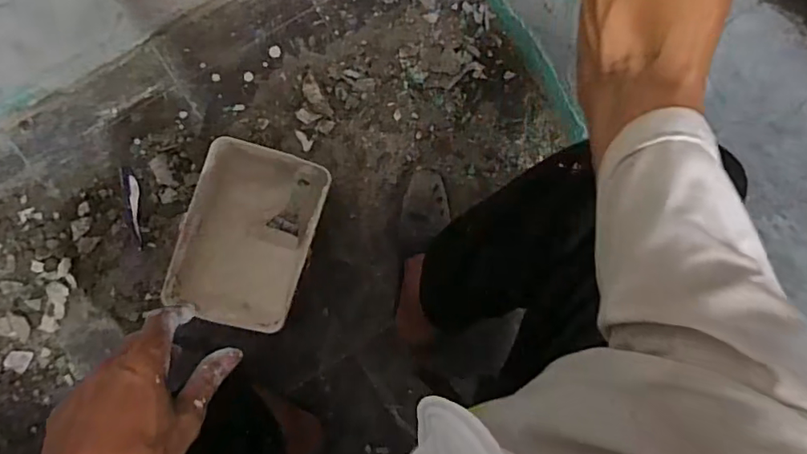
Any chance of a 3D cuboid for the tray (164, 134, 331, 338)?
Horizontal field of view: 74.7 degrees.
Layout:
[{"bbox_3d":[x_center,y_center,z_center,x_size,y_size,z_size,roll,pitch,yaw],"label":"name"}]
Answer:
[{"bbox_3d":[-0.221,0.013,0.769,0.171,0.129,0.242,15,87,-8],"label":"tray"}]

